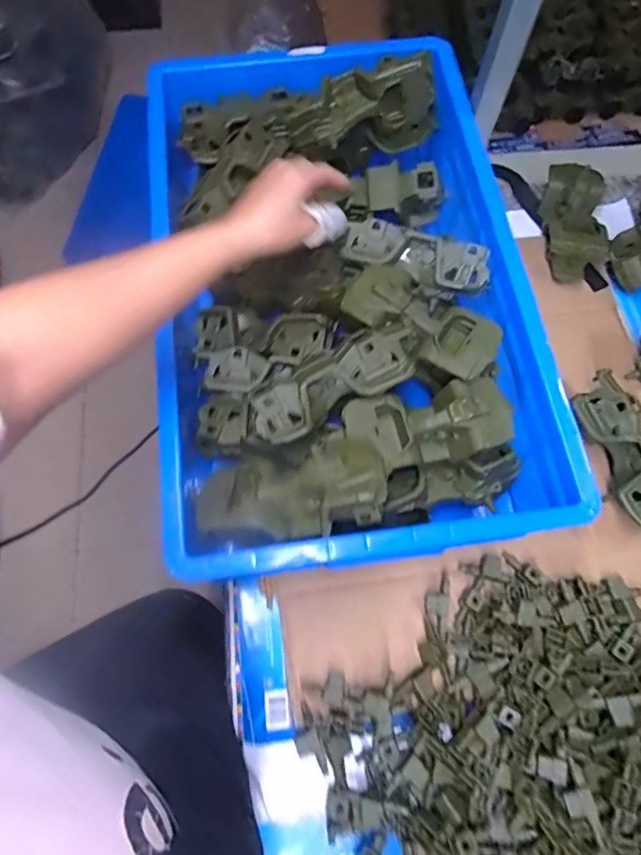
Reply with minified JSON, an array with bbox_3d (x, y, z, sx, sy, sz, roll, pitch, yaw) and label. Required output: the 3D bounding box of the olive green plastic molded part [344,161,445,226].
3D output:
[{"bbox_3d":[0.101,-0.320,0.674,0.125,0.054,0.072,-12,71,-5],"label":"olive green plastic molded part"}]

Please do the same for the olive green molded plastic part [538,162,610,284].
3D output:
[{"bbox_3d":[0.366,-0.297,0.702,0.088,0.052,0.171,10,71,3],"label":"olive green molded plastic part"}]

